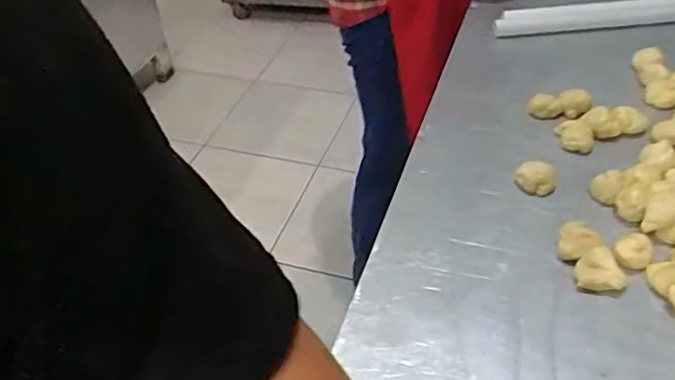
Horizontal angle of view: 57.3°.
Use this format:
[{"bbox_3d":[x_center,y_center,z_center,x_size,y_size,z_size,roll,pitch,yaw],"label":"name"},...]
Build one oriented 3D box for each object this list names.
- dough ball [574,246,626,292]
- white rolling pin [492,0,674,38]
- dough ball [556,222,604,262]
[{"bbox_3d":[0.194,0.059,0.458,0.032,0.018,0.031,-3,42,3],"label":"dough ball"},{"bbox_3d":[0.326,-0.208,0.738,0.280,0.027,0.026,-6,42,0],"label":"white rolling pin"},{"bbox_3d":[0.186,0.041,0.475,0.030,0.022,0.027,14,45,20],"label":"dough ball"}]

